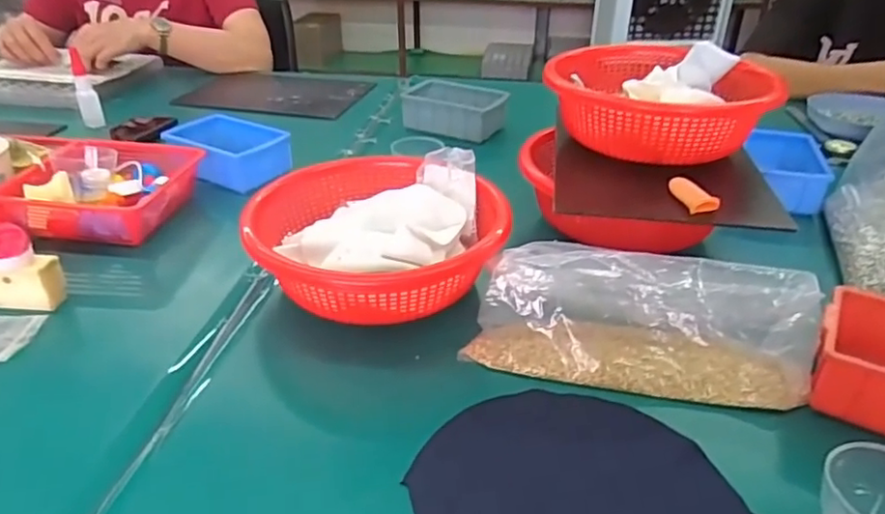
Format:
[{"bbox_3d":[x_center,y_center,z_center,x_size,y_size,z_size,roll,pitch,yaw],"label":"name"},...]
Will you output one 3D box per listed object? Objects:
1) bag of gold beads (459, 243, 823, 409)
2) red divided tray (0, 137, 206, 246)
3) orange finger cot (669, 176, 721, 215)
[{"bbox_3d":[0.152,0.047,0.481,0.250,0.072,0.086,6,33,13],"label":"bag of gold beads"},{"bbox_3d":[-0.616,-0.091,0.711,0.657,0.078,0.144,2,32,6],"label":"red divided tray"},{"bbox_3d":[0.220,-0.056,0.553,0.023,0.014,0.053,-7,32,-8],"label":"orange finger cot"}]

